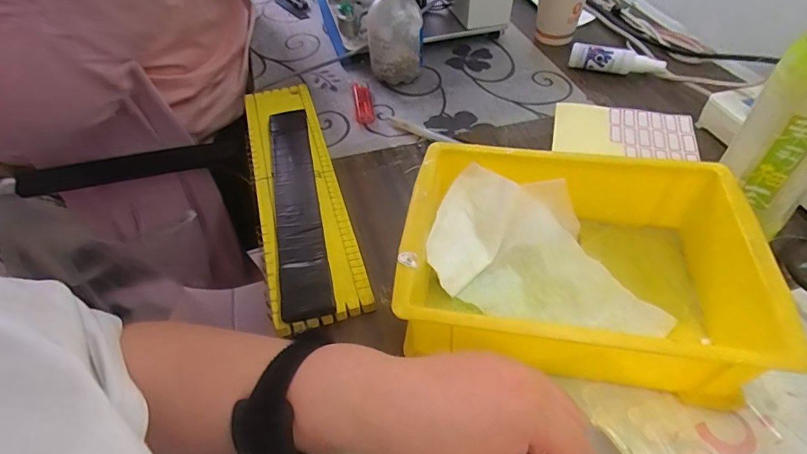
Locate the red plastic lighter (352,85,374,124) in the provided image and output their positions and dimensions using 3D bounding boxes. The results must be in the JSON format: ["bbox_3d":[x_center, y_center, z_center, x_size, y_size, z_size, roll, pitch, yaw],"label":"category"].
[{"bbox_3d":[-0.050,-0.154,0.562,0.021,0.017,0.077,-9,48,-3],"label":"red plastic lighter"}]

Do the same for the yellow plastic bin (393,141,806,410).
[{"bbox_3d":[0.126,0.027,0.343,0.236,0.075,0.170,3,49,8],"label":"yellow plastic bin"}]

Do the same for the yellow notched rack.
[{"bbox_3d":[-0.110,-0.045,0.462,0.081,0.032,0.351,-15,49,-8],"label":"yellow notched rack"}]

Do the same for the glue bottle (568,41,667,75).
[{"bbox_3d":[0.273,-0.216,0.581,0.112,0.029,0.024,13,50,15],"label":"glue bottle"}]

